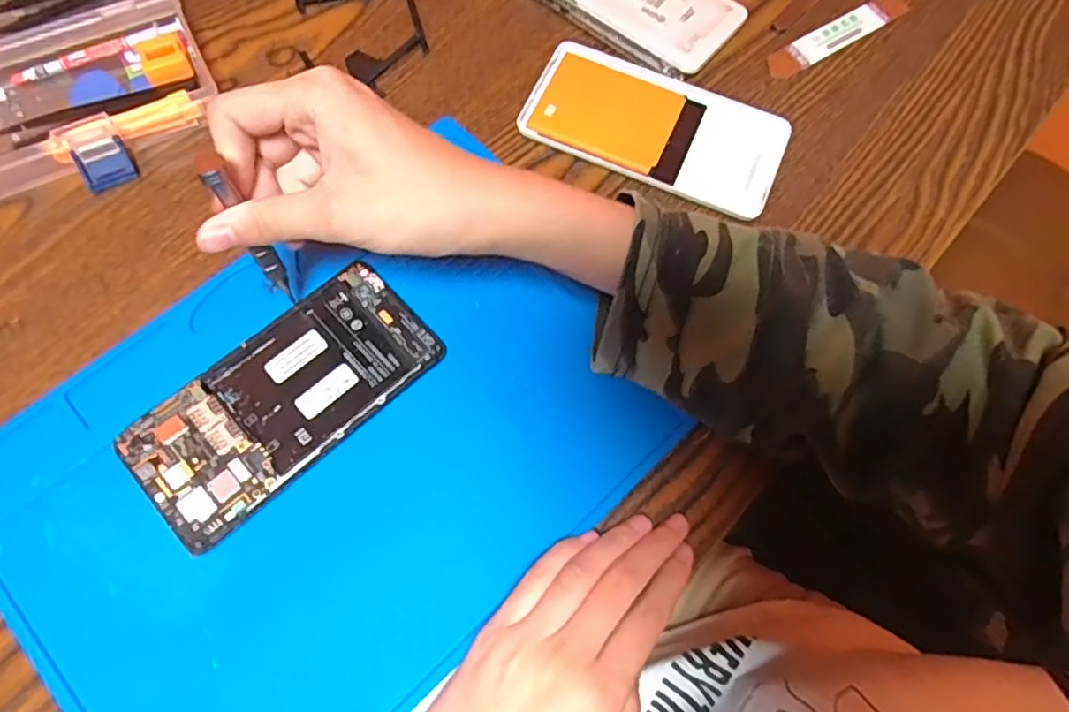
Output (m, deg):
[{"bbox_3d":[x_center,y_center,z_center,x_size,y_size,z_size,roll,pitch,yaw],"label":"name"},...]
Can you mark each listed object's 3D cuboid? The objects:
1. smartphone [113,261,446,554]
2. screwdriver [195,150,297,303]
[{"bbox_3d":[-0.122,0.019,0.317,0.146,0.010,0.072,-41,76,-16],"label":"smartphone"},{"bbox_3d":[-0.123,-0.052,0.279,0.011,0.101,0.007,-33,70,-18],"label":"screwdriver"}]

